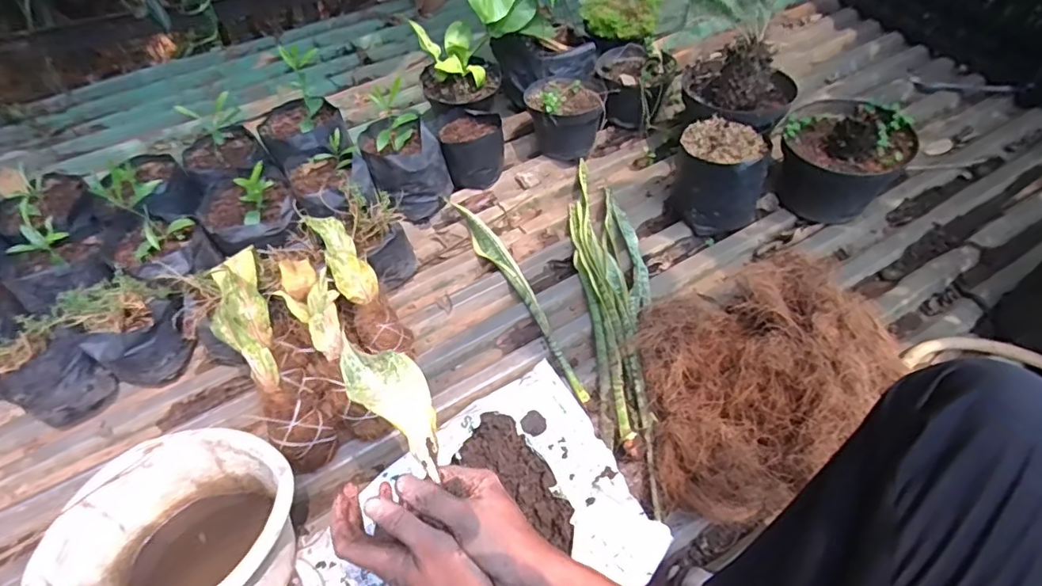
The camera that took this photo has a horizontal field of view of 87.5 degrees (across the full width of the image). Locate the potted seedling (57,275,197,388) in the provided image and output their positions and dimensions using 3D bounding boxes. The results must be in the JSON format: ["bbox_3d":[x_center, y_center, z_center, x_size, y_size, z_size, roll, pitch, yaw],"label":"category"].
[{"bbox_3d":[-0.618,0.064,0.885,0.140,0.144,0.136,1,53,-1],"label":"potted seedling"}]

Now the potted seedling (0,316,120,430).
[{"bbox_3d":[-0.725,0.129,0.847,0.109,0.151,0.112,1,53,-1],"label":"potted seedling"}]

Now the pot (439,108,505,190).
[{"bbox_3d":[-0.103,-0.302,1.163,0.129,0.117,0.121,1,53,-1],"label":"pot"}]

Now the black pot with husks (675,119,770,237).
[{"bbox_3d":[0.370,-0.207,1.034,0.165,0.172,0.134,21,55,14],"label":"black pot with husks"}]

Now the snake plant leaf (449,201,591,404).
[{"bbox_3d":[-0.001,-0.004,0.972,0.044,0.032,0.473,-23,57,-18],"label":"snake plant leaf"}]

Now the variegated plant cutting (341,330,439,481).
[{"bbox_3d":[-0.117,0.092,0.498,0.059,0.030,0.161,-35,51,-23],"label":"variegated plant cutting"}]

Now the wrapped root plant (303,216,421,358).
[{"bbox_3d":[-0.266,-0.013,0.885,0.073,0.061,0.291,-29,78,-20],"label":"wrapped root plant"}]

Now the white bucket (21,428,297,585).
[{"bbox_3d":[-0.391,0.290,0.636,0.233,0.148,0.234,1,53,-1],"label":"white bucket"}]

